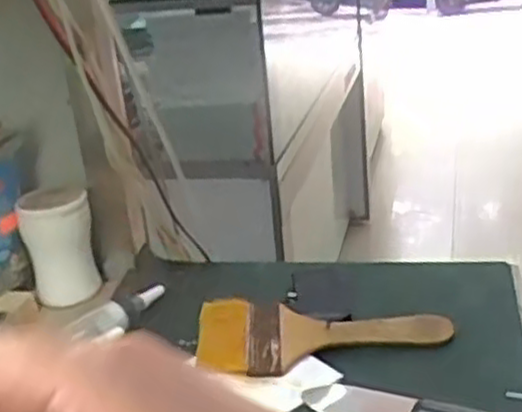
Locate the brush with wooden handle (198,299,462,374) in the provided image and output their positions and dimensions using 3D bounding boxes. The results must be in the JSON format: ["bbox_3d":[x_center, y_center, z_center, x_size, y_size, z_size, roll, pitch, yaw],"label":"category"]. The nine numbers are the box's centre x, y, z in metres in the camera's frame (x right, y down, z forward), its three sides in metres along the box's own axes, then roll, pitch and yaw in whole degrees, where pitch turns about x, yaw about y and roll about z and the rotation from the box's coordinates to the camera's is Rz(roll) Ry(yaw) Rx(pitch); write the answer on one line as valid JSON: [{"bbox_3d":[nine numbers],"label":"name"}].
[{"bbox_3d":[0.040,0.085,0.499,0.162,0.022,0.061,-1,22,6],"label":"brush with wooden handle"}]

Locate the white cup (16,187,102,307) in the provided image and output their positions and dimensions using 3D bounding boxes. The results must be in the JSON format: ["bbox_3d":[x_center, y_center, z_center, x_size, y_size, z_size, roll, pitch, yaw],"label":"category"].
[{"bbox_3d":[-0.161,0.030,0.608,0.052,0.079,0.053,-5,22,2],"label":"white cup"}]

